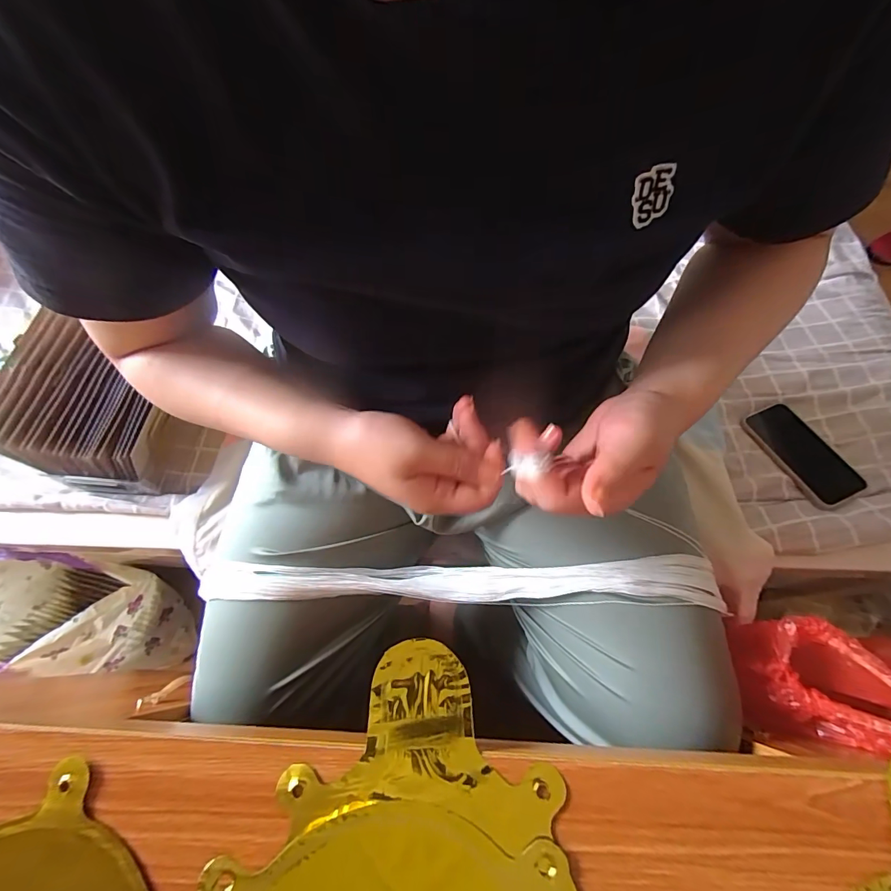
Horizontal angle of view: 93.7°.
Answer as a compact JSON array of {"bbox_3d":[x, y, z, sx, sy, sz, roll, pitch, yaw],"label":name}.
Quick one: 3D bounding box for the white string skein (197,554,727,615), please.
[{"bbox_3d":[-0.001,0.125,0.389,0.491,0.073,0.046,0,65,3],"label":"white string skein"}]

